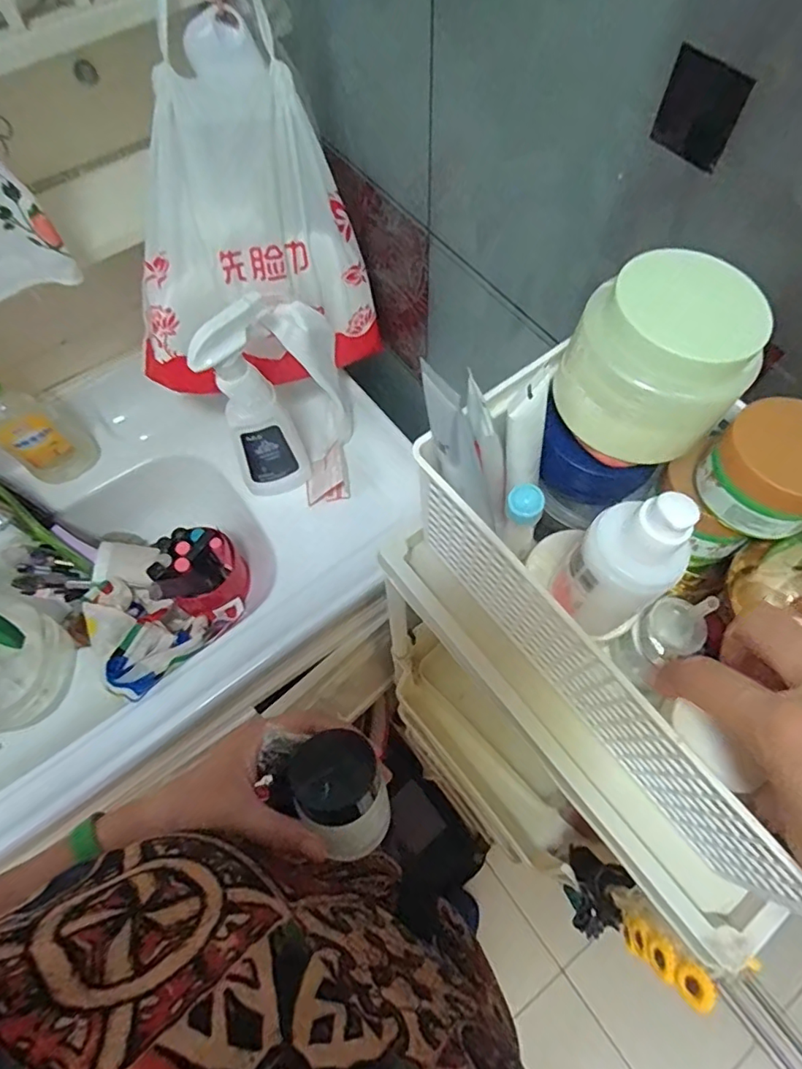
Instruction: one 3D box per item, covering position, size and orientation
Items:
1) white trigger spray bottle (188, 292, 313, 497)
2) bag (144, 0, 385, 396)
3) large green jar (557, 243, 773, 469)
[{"bbox_3d":[-0.166,-0.144,0.628,0.094,0.277,0.073,-22,68,-7],"label":"white trigger spray bottle"},{"bbox_3d":[-0.170,-0.277,0.550,0.249,0.280,0.146,-36,70,-12],"label":"bag"},{"bbox_3d":[0.124,-0.082,0.268,0.074,0.064,0.074,-1,67,2],"label":"large green jar"}]

